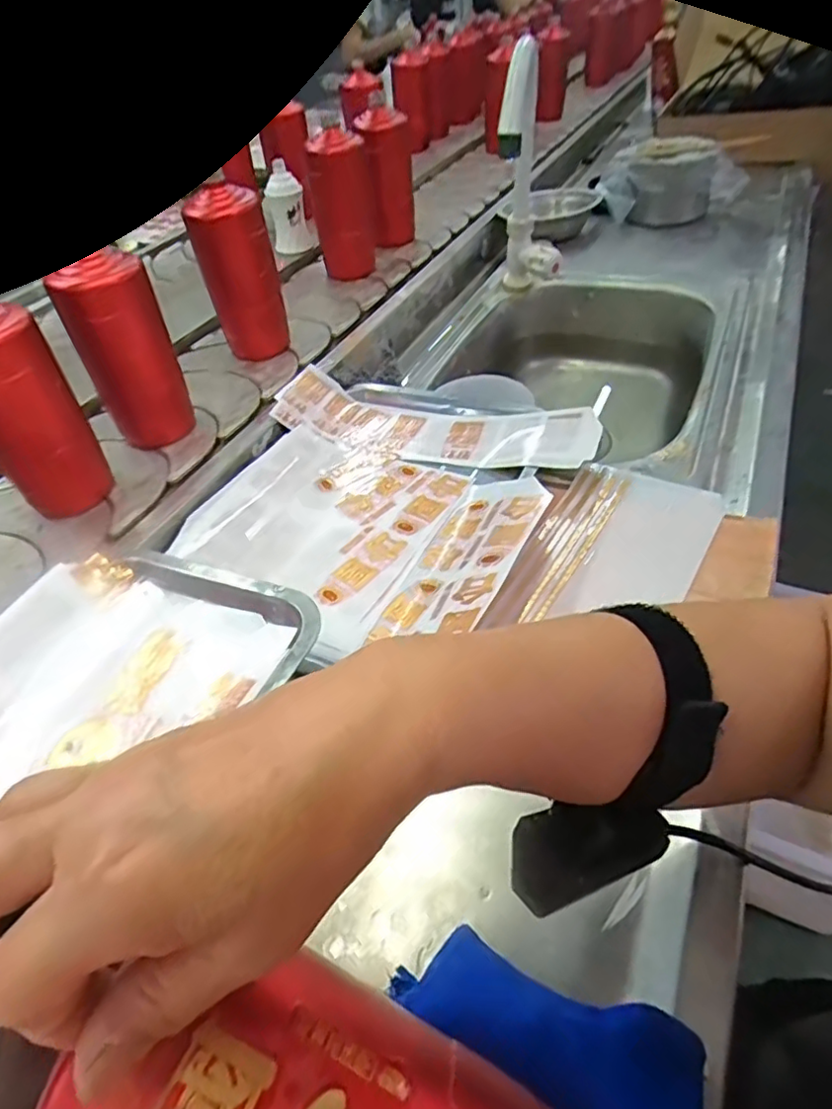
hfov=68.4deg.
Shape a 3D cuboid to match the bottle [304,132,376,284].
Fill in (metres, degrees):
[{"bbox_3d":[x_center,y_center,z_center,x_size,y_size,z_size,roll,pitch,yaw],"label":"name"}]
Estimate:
[{"bbox_3d":[-0.104,-0.505,0.879,0.078,0.166,0.094,-9,45,-3],"label":"bottle"}]

